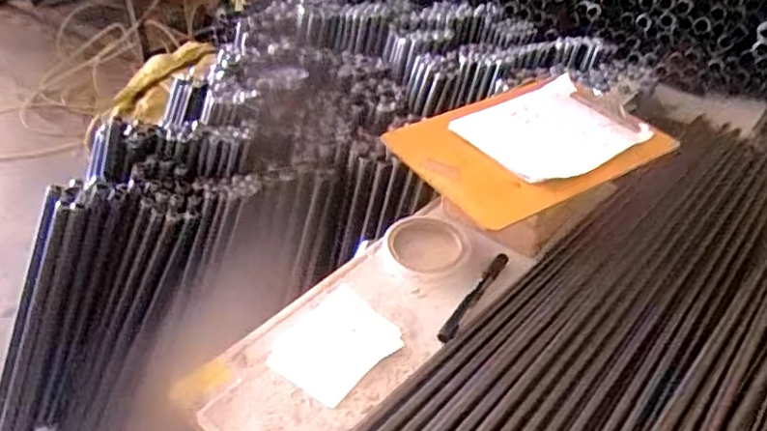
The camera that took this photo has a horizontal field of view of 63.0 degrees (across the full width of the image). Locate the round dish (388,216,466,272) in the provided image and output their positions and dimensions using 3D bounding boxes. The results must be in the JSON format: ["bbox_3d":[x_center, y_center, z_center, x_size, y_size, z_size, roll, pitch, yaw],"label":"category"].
[{"bbox_3d":[0.048,0.029,0.712,0.081,0.015,0.084,0,41,0],"label":"round dish"}]

